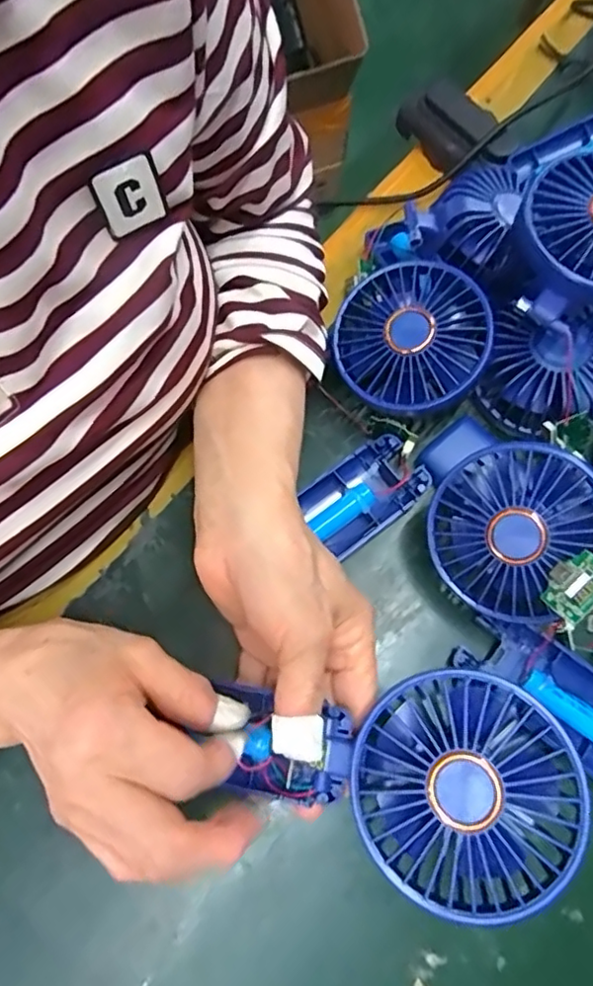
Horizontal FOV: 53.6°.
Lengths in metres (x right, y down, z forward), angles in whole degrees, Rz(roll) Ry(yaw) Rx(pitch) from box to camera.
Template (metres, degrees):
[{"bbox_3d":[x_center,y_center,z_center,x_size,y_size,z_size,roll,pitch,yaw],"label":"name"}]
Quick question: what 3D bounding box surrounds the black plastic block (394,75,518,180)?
[{"bbox_3d":[0.111,-0.250,0.407,0.041,0.021,0.082,-35,75,-11],"label":"black plastic block"}]

